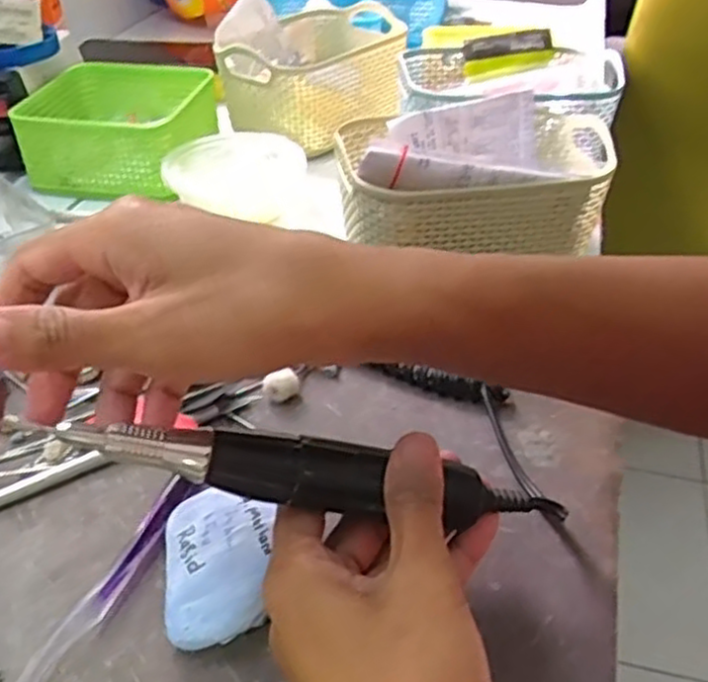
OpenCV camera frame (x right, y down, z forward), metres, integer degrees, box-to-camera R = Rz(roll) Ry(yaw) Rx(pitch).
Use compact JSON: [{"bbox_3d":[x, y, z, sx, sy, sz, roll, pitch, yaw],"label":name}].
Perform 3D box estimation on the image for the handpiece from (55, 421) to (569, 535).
[{"bbox_3d":[-0.007,0.054,0.282,0.195,0.028,0.020,12,36,-16],"label":"handpiece"}]

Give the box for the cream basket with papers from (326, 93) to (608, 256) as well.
[{"bbox_3d":[0.081,-0.106,0.497,0.165,0.087,0.131,-2,39,-2],"label":"cream basket with papers"}]

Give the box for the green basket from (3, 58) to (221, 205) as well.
[{"bbox_3d":[-0.194,-0.178,0.621,0.135,0.060,0.142,6,39,7],"label":"green basket"}]

